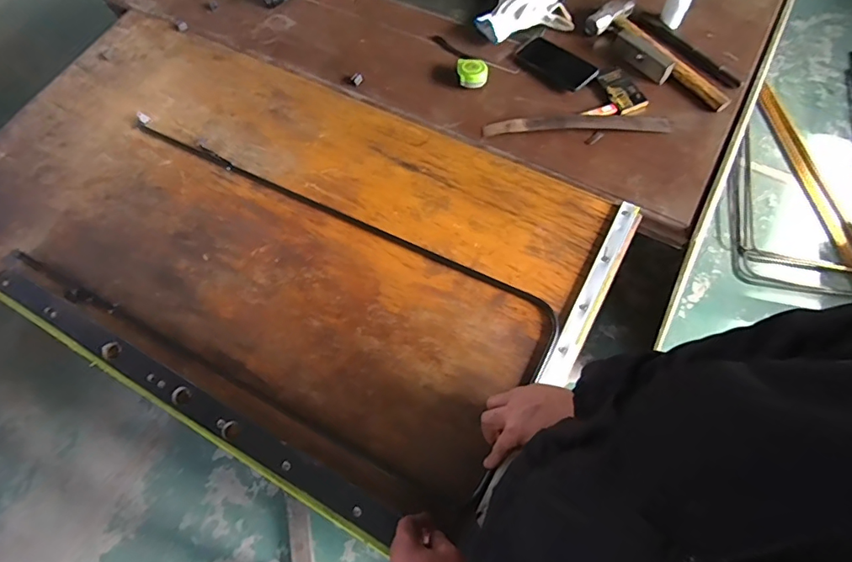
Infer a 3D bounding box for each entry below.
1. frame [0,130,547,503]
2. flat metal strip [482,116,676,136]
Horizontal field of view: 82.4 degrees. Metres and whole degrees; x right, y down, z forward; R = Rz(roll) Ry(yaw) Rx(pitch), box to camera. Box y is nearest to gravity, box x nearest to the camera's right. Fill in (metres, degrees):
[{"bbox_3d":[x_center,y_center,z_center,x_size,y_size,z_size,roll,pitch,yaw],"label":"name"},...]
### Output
[{"bbox_3d":[-0.246,0.003,0.802,0.868,0.018,0.347,25,69,14],"label":"frame"},{"bbox_3d":[0.275,-0.286,0.881,0.330,0.028,0.031,-2,66,3],"label":"flat metal strip"}]

